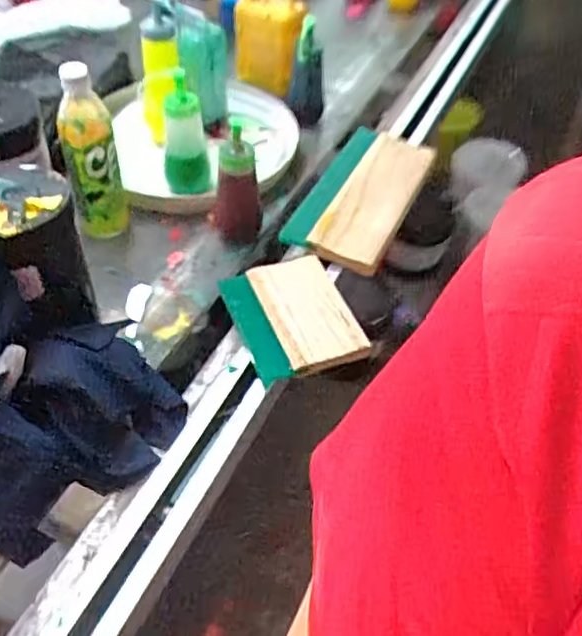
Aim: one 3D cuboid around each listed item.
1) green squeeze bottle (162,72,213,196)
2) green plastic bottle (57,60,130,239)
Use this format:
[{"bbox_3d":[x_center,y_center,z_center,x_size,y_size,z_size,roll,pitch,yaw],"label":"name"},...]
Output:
[{"bbox_3d":[-0.138,-0.226,0.847,0.055,0.169,0.051,-11,45,-9],"label":"green squeeze bottle"},{"bbox_3d":[-0.229,-0.188,0.756,0.061,0.202,0.054,-14,46,-12],"label":"green plastic bottle"}]

